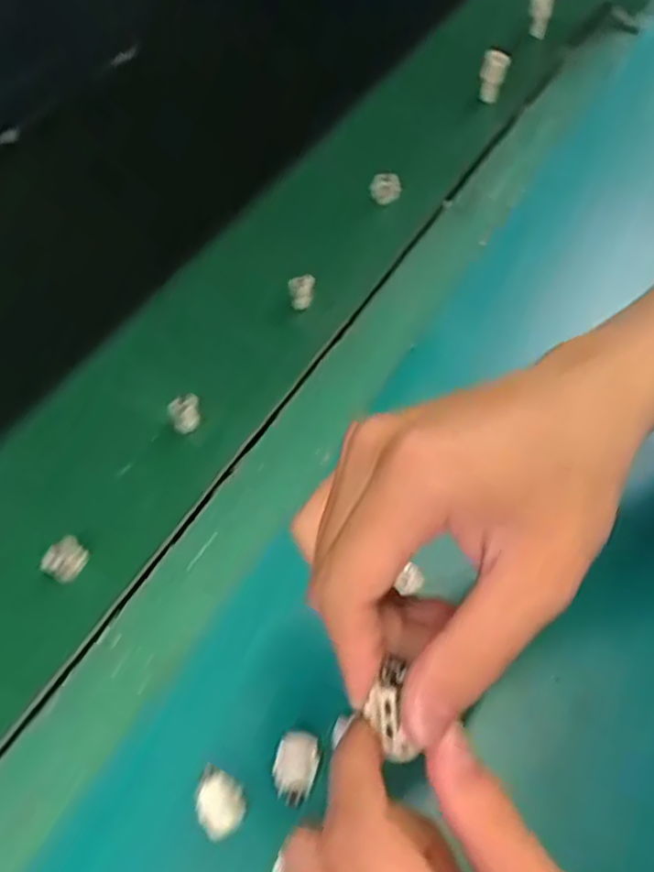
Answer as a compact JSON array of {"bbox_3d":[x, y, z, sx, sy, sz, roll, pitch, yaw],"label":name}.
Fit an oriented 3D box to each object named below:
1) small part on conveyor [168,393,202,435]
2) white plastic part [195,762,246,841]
[{"bbox_3d":[-0.092,-0.014,0.457,0.019,0.021,0.017,-17,56,-11],"label":"small part on conveyor"},{"bbox_3d":[-0.051,0.170,0.324,0.022,0.008,0.028,-33,61,-21],"label":"white plastic part"}]

